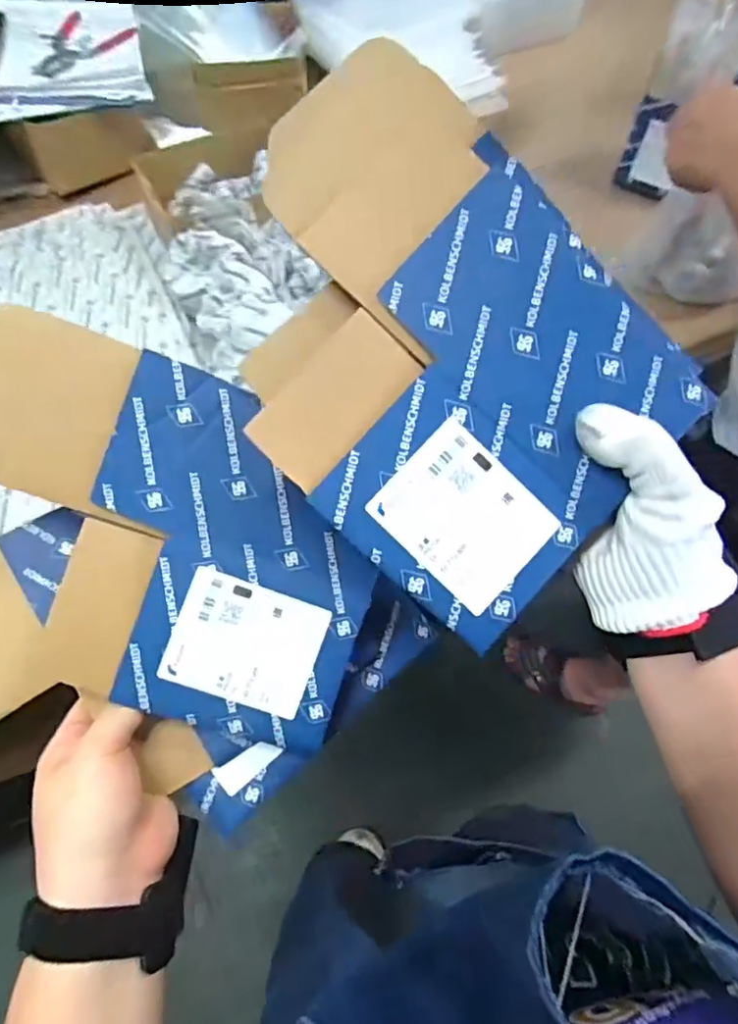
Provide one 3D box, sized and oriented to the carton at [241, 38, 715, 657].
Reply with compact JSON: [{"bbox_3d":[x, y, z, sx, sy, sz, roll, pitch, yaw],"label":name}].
[{"bbox_3d":[0.028,-0.081,0.281,0.179,0.013,0.241,-45,90,-4],"label":"carton"}]

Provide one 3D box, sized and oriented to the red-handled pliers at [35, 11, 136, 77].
[{"bbox_3d":[-0.386,-0.615,0.792,0.097,0.015,0.142,17,65,12],"label":"red-handled pliers"}]

